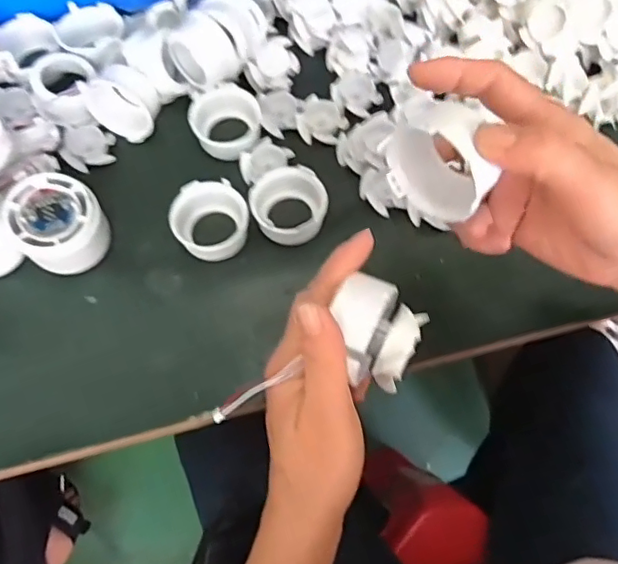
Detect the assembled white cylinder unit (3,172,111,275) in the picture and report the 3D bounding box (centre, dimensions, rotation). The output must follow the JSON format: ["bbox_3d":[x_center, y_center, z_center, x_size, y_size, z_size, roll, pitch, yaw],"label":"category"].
[{"bbox_3d":[-0.169,-0.037,0.388,0.056,0.053,0.061,0,71,-1],"label":"assembled white cylinder unit"}]

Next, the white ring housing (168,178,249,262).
[{"bbox_3d":[-0.073,-0.045,0.412,0.054,0.025,0.052,0,71,-1],"label":"white ring housing"}]

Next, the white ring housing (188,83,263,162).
[{"bbox_3d":[-0.065,-0.126,0.443,0.054,0.021,0.057,0,71,-1],"label":"white ring housing"}]

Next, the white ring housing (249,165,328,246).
[{"bbox_3d":[-0.014,-0.056,0.417,0.056,0.024,0.053,0,71,-1],"label":"white ring housing"}]

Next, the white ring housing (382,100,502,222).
[{"bbox_3d":[0.061,-0.058,0.265,0.056,0.058,0.024,38,74,11],"label":"white ring housing"}]

